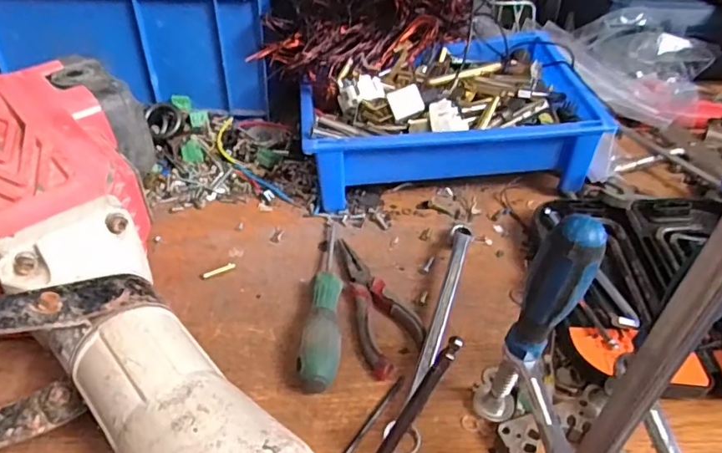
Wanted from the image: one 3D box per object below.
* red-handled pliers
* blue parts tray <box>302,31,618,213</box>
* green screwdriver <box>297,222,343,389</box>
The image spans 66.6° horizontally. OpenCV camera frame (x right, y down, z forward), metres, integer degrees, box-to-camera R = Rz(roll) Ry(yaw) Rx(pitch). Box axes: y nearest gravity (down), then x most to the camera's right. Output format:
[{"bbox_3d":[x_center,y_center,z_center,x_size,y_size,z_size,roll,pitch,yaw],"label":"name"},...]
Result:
[{"bbox_3d":[0.016,0.064,0.482,0.051,0.012,0.150,-7,40,-11],"label":"red-handled pliers"},{"bbox_3d":[0.093,-0.124,0.631,0.317,0.113,0.207,-2,39,-5],"label":"blue parts tray"},{"bbox_3d":[-0.026,0.052,0.478,0.029,0.026,0.201,4,39,3],"label":"green screwdriver"}]

